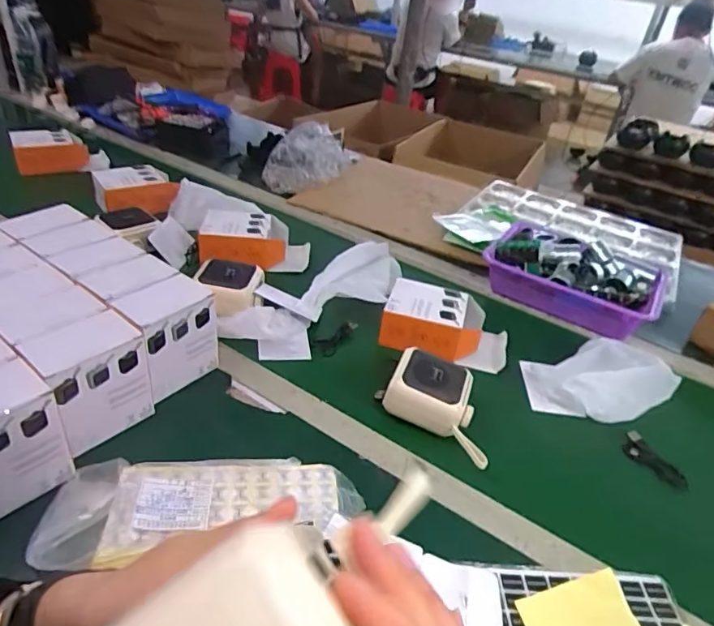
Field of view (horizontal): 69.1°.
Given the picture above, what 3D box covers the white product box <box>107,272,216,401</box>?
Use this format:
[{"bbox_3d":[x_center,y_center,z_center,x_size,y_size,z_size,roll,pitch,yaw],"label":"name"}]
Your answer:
[{"bbox_3d":[-0.223,0.029,0.611,0.067,0.115,0.098,24,37,22],"label":"white product box"}]

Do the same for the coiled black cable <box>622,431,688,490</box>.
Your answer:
[{"bbox_3d":[0.351,0.176,0.616,0.026,0.020,0.076,-12,39,-27],"label":"coiled black cable"}]

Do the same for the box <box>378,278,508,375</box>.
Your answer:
[{"bbox_3d":[0.131,0.018,0.759,0.178,0.065,0.105,14,35,9],"label":"box"}]

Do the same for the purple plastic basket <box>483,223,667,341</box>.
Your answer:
[{"bbox_3d":[0.361,-0.068,0.873,0.272,0.076,0.170,26,38,24],"label":"purple plastic basket"}]

